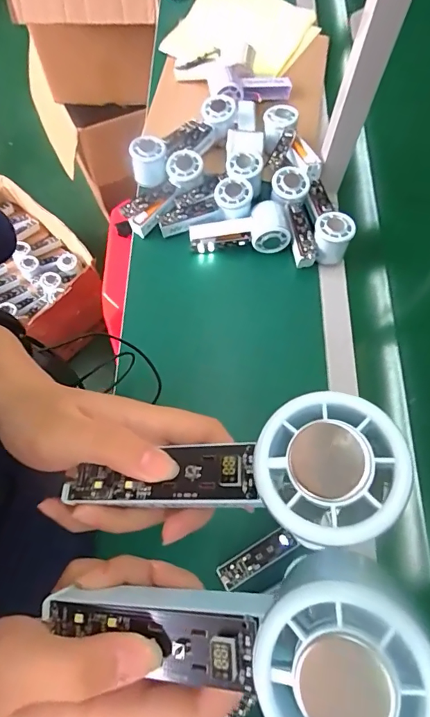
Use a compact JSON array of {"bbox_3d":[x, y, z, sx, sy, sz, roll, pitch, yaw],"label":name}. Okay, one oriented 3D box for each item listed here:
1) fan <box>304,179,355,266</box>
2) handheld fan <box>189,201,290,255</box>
[{"bbox_3d":[0.171,-0.219,0.660,0.056,0.051,0.134,-7,68,-4],"label":"fan"},{"bbox_3d":[0.038,-0.203,0.666,0.154,0.053,0.066,3,68,0],"label":"handheld fan"}]

